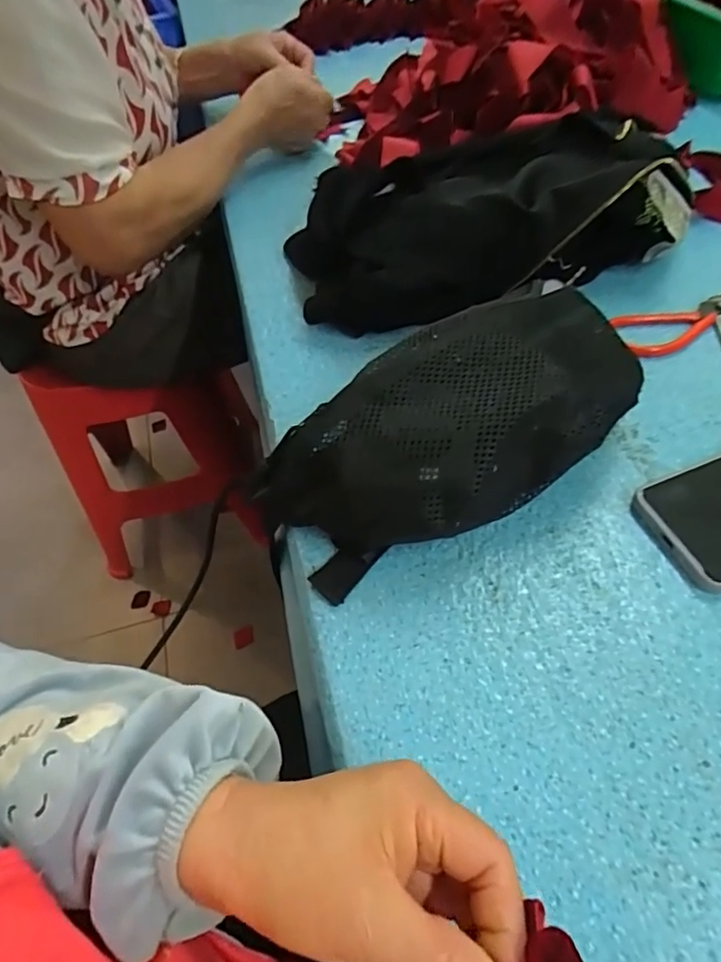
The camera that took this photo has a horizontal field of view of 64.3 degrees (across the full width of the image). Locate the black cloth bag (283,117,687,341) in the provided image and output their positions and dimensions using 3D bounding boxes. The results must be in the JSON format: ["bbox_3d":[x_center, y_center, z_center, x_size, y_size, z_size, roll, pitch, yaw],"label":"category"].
[{"bbox_3d":[0.109,-0.224,0.502,0.353,0.098,0.145,-5,53,2],"label":"black cloth bag"}]

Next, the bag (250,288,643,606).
[{"bbox_3d":[0.061,-0.027,0.359,0.260,0.094,0.116,-19,54,-8],"label":"bag"}]

